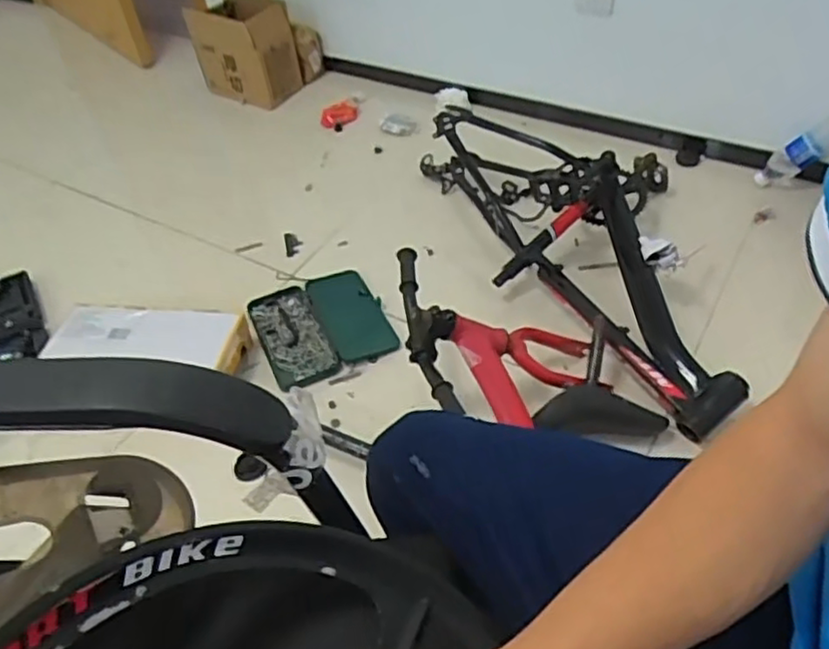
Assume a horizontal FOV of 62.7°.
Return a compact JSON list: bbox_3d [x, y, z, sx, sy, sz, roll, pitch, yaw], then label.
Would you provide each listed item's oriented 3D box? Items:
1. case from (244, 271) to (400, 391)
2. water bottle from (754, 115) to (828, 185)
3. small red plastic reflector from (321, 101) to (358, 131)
[{"bbox_3d":[-0.181,0.000,1.326,0.239,0.044,0.245,-21,48,-14],"label":"case"},{"bbox_3d":[0.837,-0.370,1.466,0.072,0.206,0.053,32,42,-23],"label":"water bottle"},{"bbox_3d":[-0.196,-0.550,1.792,0.107,0.045,0.062,-24,49,-16],"label":"small red plastic reflector"}]

